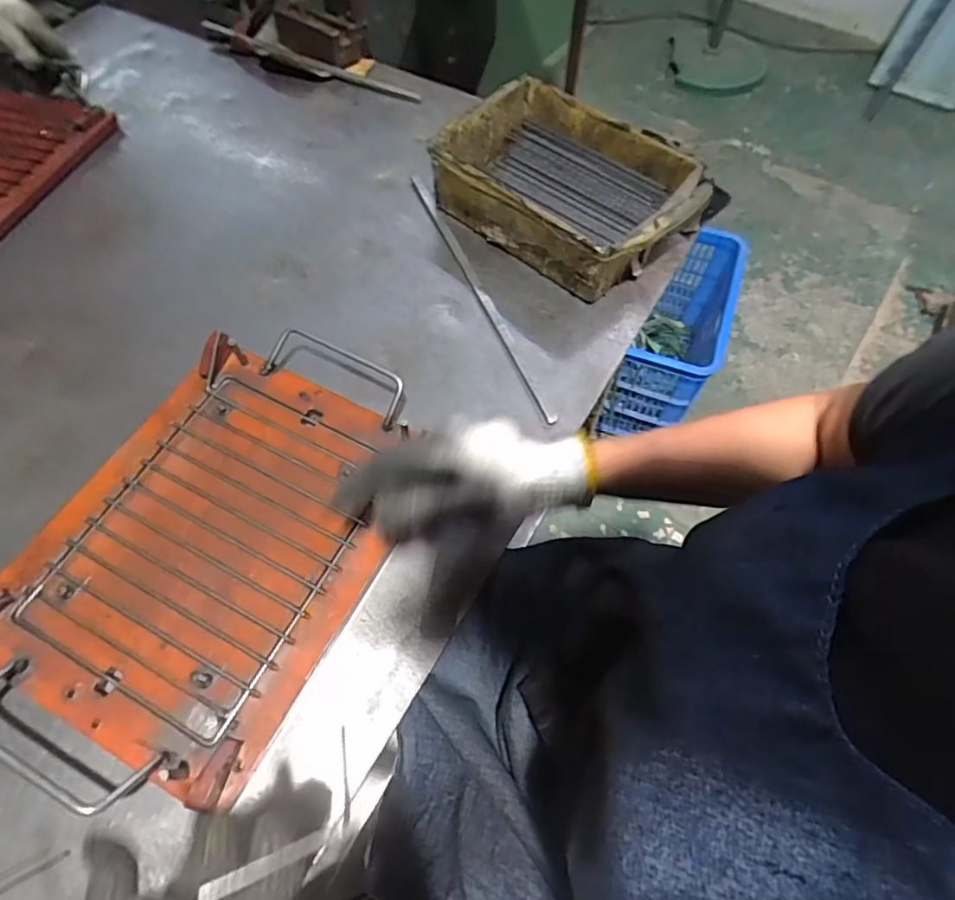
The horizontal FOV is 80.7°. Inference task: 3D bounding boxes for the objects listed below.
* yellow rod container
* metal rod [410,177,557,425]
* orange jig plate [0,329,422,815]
[{"bbox_3d":[0.099,-0.283,0.611,0.261,0.079,0.191,38,67,20],"label":"yellow rod container"},{"bbox_3d":[-0.005,-0.172,0.586,0.012,0.012,0.356,-21,62,-12],"label":"metal rod"},{"bbox_3d":[-0.203,0.063,0.438,0.238,0.035,0.353,23,63,13],"label":"orange jig plate"}]

